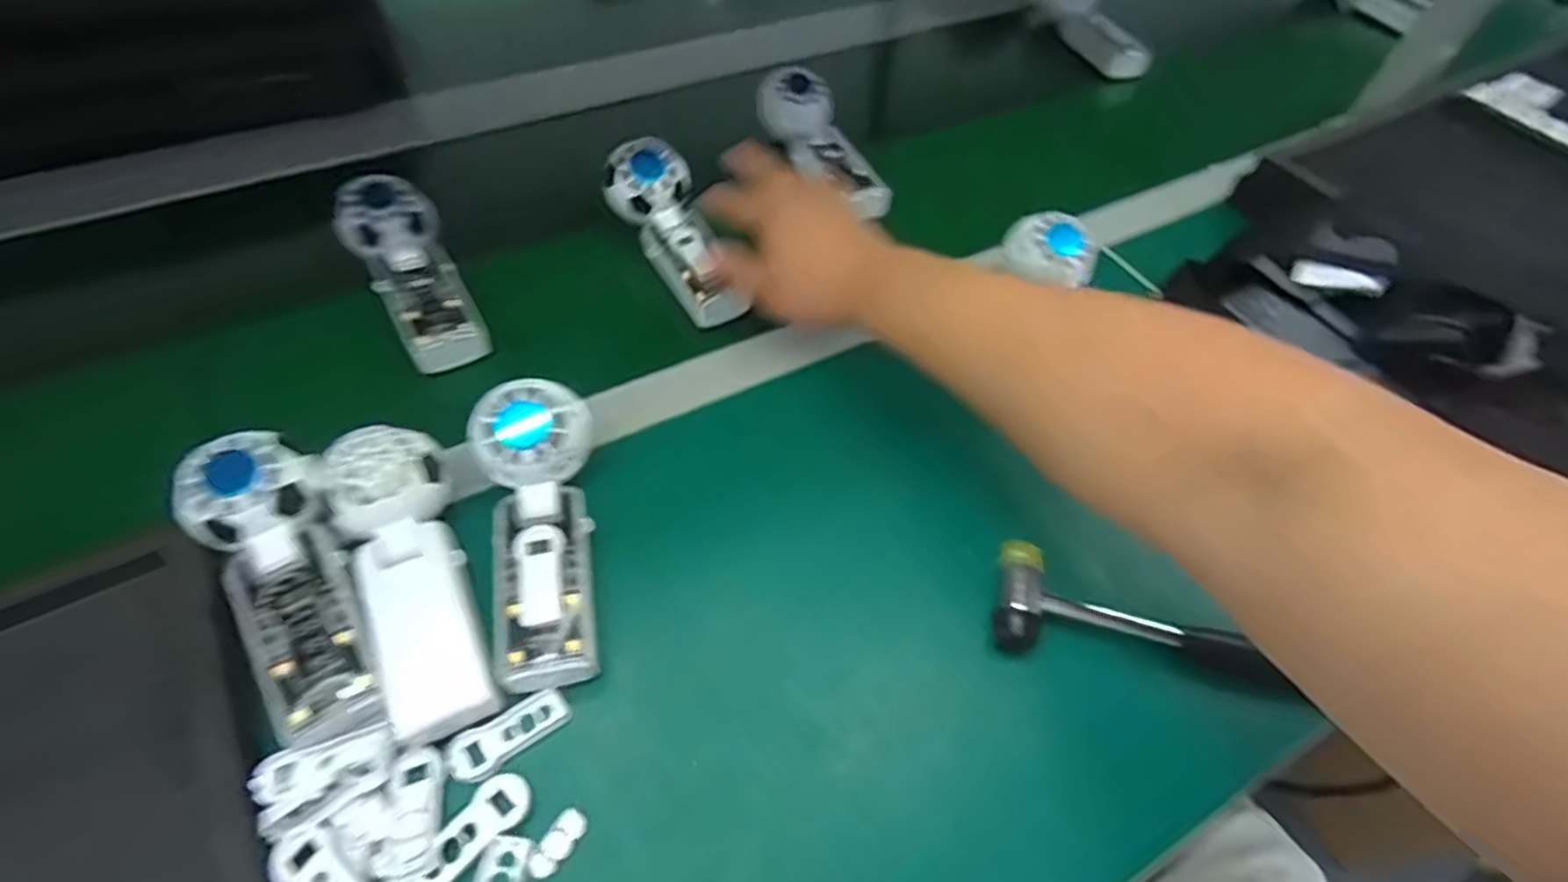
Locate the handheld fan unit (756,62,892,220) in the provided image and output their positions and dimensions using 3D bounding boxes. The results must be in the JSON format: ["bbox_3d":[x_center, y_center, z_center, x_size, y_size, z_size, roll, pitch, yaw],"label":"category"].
[{"bbox_3d":[0.038,-0.266,0.635,0.058,0.034,0.170,-30,76,-23],"label":"handheld fan unit"}]

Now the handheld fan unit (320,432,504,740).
[{"bbox_3d":[-0.195,0.066,0.369,0.056,0.031,0.166,-20,72,-17],"label":"handheld fan unit"}]

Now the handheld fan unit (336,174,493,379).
[{"bbox_3d":[-0.266,-0.122,0.506,0.061,0.024,0.158,-26,74,-21],"label":"handheld fan unit"}]

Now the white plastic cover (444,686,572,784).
[{"bbox_3d":[-0.137,0.147,0.355,0.058,0.006,0.024,-28,60,-22],"label":"white plastic cover"}]

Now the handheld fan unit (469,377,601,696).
[{"bbox_3d":[-0.134,0.048,0.386,0.062,0.065,0.159,-8,55,-9],"label":"handheld fan unit"}]

